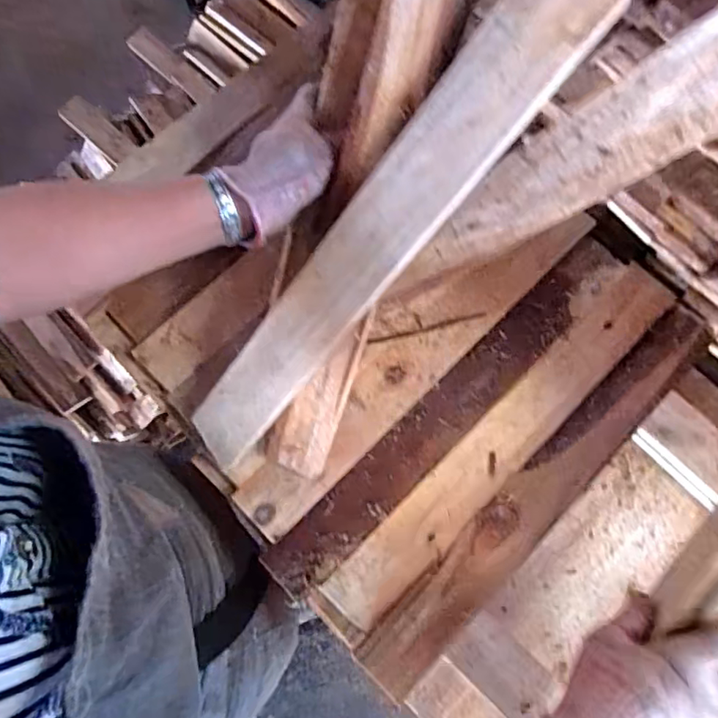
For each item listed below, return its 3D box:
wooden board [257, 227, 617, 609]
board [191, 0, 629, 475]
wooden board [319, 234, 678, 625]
[{"bbox_3d":[0.100,0.046,0.579,0.486,0.018,0.056,-43,80,-9],"label":"wooden board"},{"bbox_3d":[-0.008,-0.069,0.438,0.064,0.014,0.476,48,119,10],"label":"board"},{"bbox_3d":[0.143,0.066,0.577,0.098,0.023,0.476,43,80,10],"label":"wooden board"}]

